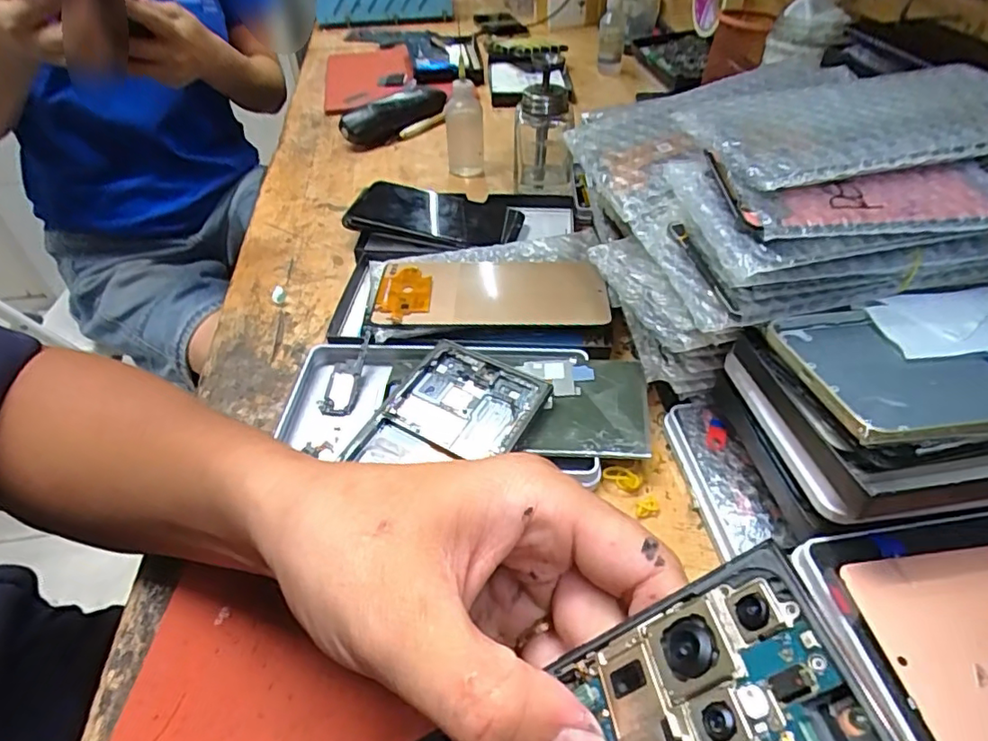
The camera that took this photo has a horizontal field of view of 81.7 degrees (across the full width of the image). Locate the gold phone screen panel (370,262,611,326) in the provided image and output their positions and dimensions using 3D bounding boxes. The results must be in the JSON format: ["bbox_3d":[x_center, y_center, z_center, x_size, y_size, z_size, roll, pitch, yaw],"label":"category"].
[{"bbox_3d":[-0.003,-0.055,0.396,0.154,0.009,0.071,-1,44,2],"label":"gold phone screen panel"}]

